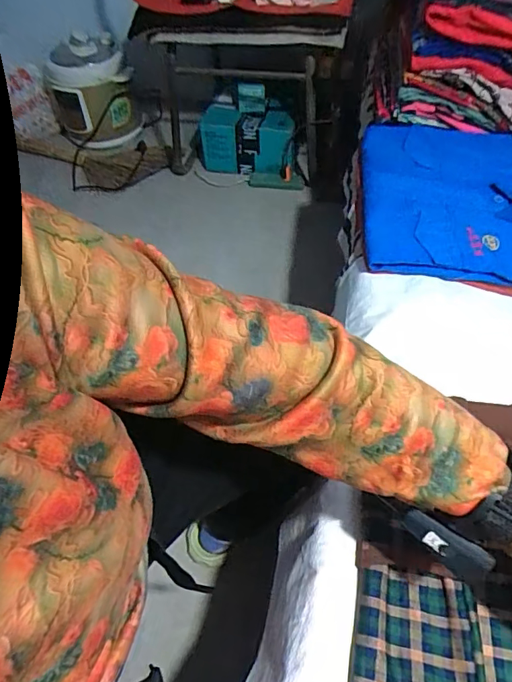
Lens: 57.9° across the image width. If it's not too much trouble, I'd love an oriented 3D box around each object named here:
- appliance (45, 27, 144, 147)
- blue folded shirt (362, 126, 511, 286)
[{"bbox_3d":[-0.549,-0.838,1.544,0.253,0.245,0.294,-20,54,-11],"label":"appliance"},{"bbox_3d":[0.346,-0.230,0.725,0.347,0.046,0.351,5,53,7],"label":"blue folded shirt"}]

